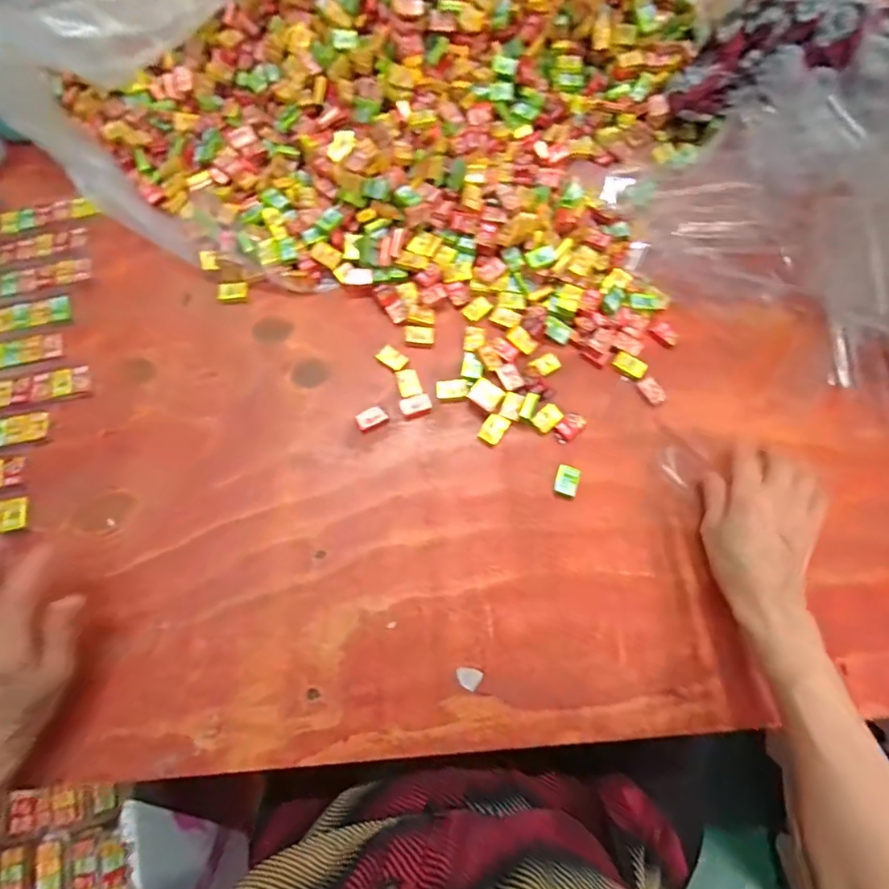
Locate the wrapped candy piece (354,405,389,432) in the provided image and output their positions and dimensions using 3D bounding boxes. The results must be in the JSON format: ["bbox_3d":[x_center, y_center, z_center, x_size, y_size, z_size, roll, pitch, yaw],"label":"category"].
[{"bbox_3d":[-0.065,-0.023,0.428,0.027,0.006,0.019,-27,73,-8],"label":"wrapped candy piece"}]

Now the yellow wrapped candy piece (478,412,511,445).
[{"bbox_3d":[0.044,-0.014,0.425,0.020,0.005,0.027,29,74,9],"label":"yellow wrapped candy piece"}]

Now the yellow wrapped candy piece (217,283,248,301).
[{"bbox_3d":[-0.202,-0.145,0.464,0.027,0.005,0.017,-8,72,-2],"label":"yellow wrapped candy piece"}]

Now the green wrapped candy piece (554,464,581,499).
[{"bbox_3d":[0.103,0.030,0.410,0.019,0.005,0.024,16,72,5],"label":"green wrapped candy piece"}]

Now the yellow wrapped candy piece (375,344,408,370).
[{"bbox_3d":[-0.047,-0.078,0.441,0.028,0.006,0.017,41,76,13],"label":"yellow wrapped candy piece"}]

